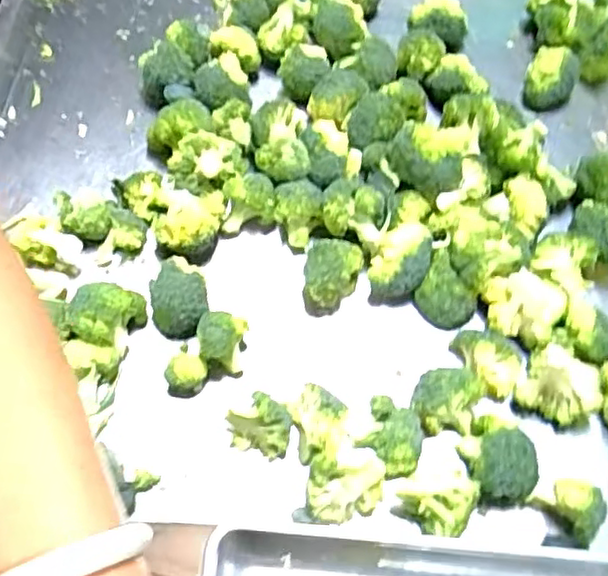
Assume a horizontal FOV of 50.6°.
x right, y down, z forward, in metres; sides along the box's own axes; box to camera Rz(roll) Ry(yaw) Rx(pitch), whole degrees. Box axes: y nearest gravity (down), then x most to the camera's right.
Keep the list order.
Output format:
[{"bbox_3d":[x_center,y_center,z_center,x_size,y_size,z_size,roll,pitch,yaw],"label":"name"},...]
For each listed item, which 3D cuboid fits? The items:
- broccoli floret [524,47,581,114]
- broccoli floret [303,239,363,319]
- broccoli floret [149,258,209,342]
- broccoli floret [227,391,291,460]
[{"bbox_3d":[0.250,-0.212,0.654,0.052,0.047,0.050,25,64,12],"label":"broccoli floret"},{"bbox_3d":[0.022,-0.011,0.549,0.045,0.049,0.062,25,64,12],"label":"broccoli floret"},{"bbox_3d":[-0.102,0.008,0.530,0.046,0.048,0.054,-8,62,-5],"label":"broccoli floret"},{"bbox_3d":[-0.033,0.104,0.488,0.048,0.043,0.034,17,63,8],"label":"broccoli floret"}]

